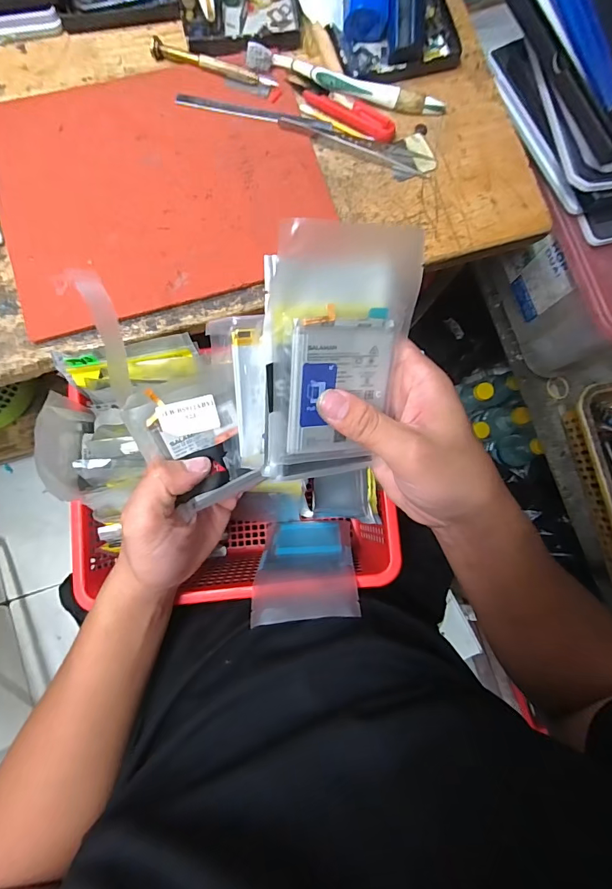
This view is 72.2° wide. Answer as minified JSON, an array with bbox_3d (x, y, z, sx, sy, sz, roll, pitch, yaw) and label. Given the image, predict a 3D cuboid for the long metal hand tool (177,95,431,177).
[{"bbox_3d":[0.000,-0.264,0.352,0.214,0.005,0.018,15,95,-3],"label":"long metal hand tool"}]

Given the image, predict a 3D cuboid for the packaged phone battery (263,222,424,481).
[{"bbox_3d":[0.020,-0.045,0.245,0.084,0.015,0.144,-6,117,-14],"label":"packaged phone battery"}]

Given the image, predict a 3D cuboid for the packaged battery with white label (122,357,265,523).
[{"bbox_3d":[-0.070,-0.002,0.273,0.066,0.012,0.090,-20,115,-11],"label":"packaged battery with white label"}]

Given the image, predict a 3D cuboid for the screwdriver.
[{"bbox_3d":[-0.077,-0.314,0.350,0.106,0.009,0.013,15,82,-2],"label":"screwdriver"}]

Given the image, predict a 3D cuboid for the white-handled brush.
[{"bbox_3d":[0.034,-0.302,0.350,0.169,0.012,0.018,14,82,-2],"label":"white-handled brush"}]

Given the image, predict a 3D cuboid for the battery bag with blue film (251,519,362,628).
[{"bbox_3d":[0.000,0.099,0.361,0.080,0.126,0.010,-5,114,3],"label":"battery bag with blue film"}]

